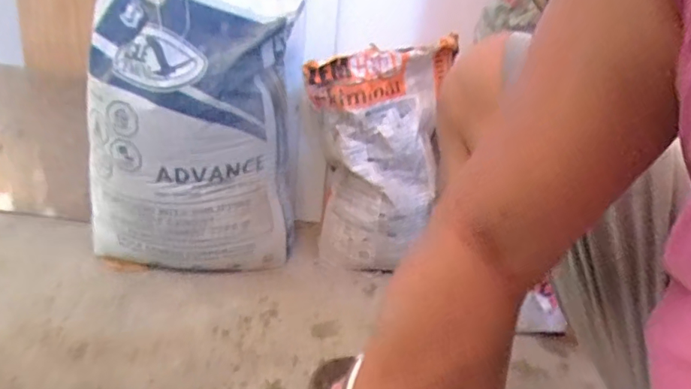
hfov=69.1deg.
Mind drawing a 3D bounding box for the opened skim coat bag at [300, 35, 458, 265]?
[{"bbox_3d":[0.050,-0.049,0.907,0.234,0.423,0.147,4,29,2],"label":"opened skim coat bag"}]

